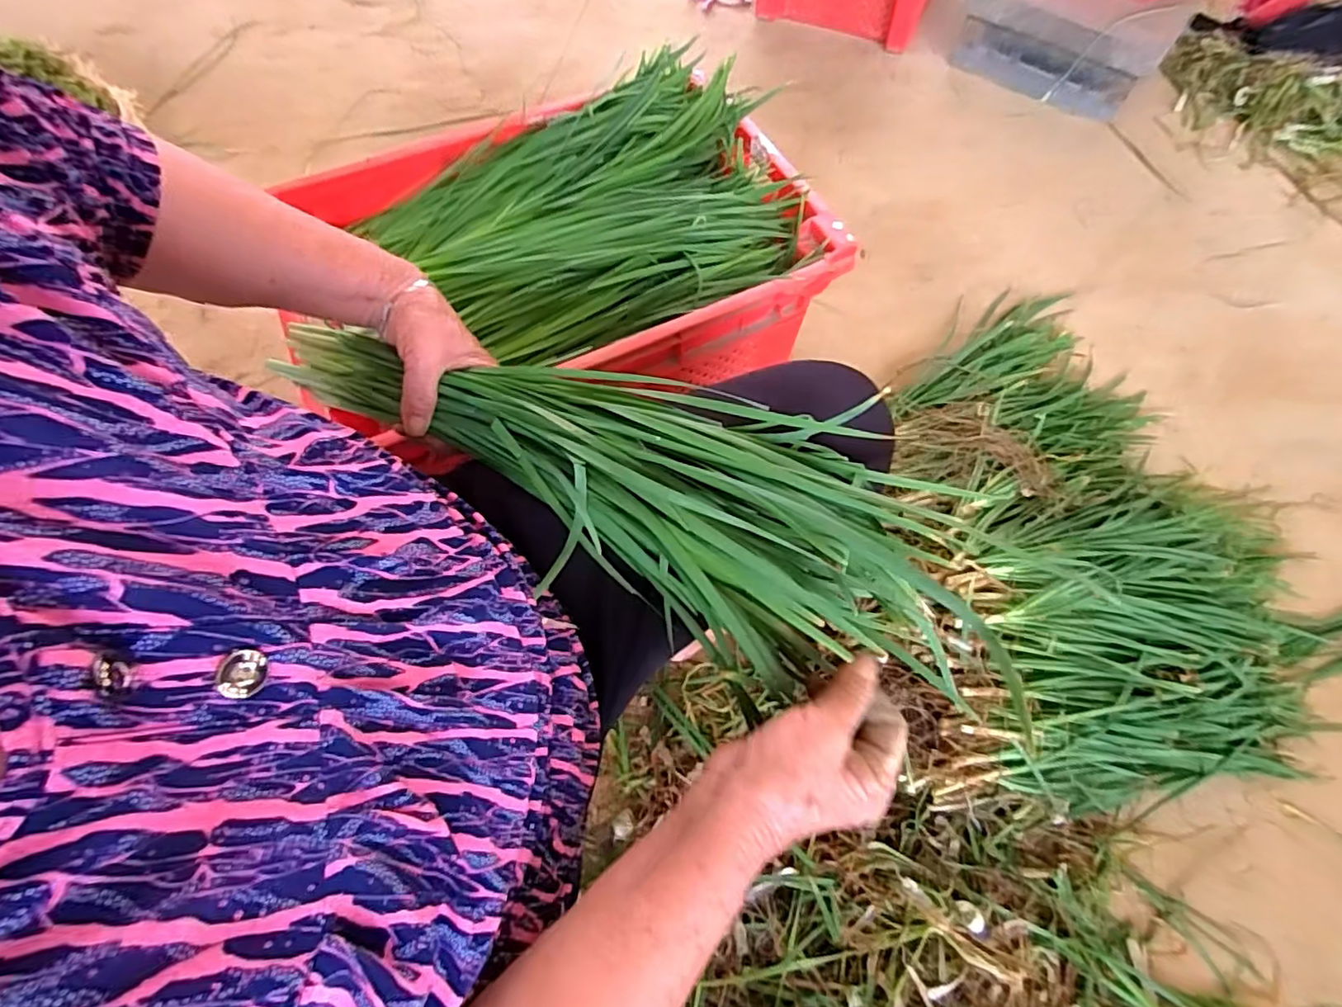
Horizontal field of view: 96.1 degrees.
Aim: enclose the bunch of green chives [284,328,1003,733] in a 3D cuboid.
[{"bbox_3d":[-0.060,-0.034,0.416,0.502,0.073,0.135,23,66,14],"label":"bunch of green chives"}]

